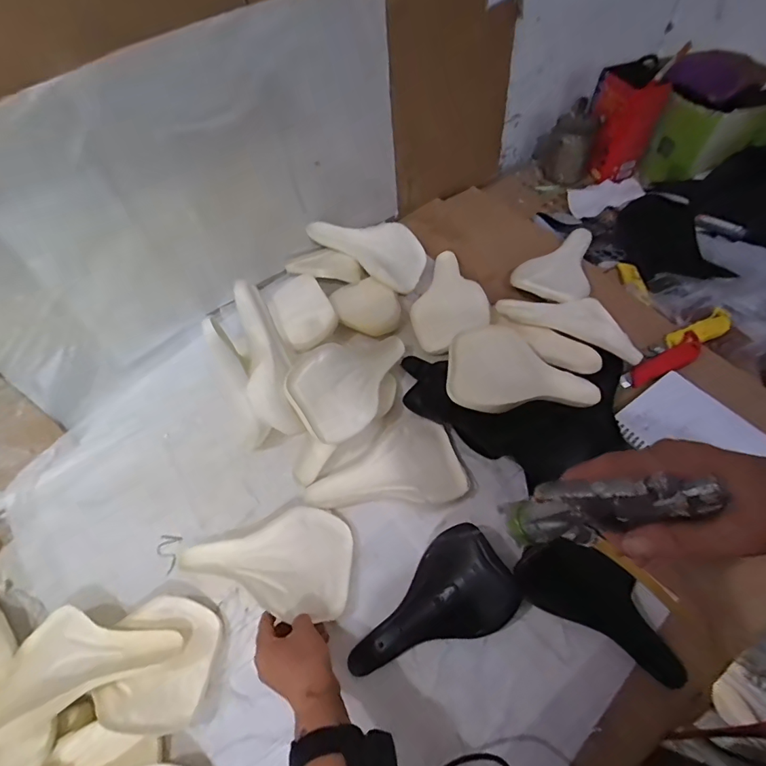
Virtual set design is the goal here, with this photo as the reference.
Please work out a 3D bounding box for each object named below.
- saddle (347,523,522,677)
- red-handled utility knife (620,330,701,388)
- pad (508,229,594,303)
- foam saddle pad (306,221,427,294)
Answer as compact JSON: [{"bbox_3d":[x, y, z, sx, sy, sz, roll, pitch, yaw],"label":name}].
[{"bbox_3d":[0.059,0.273,0.531,0.205,0.059,0.116,-35,61,-21],"label":"saddle"},{"bbox_3d":[0.432,-0.031,0.697,0.128,0.024,0.043,-32,57,11],"label":"red-handled utility knife"},{"bbox_3d":[0.326,-0.222,0.787,0.119,0.059,0.194,33,62,22],"label":"pad"},{"bbox_3d":[-0.020,-0.257,0.820,0.213,0.033,0.102,31,101,-4],"label":"foam saddle pad"}]

